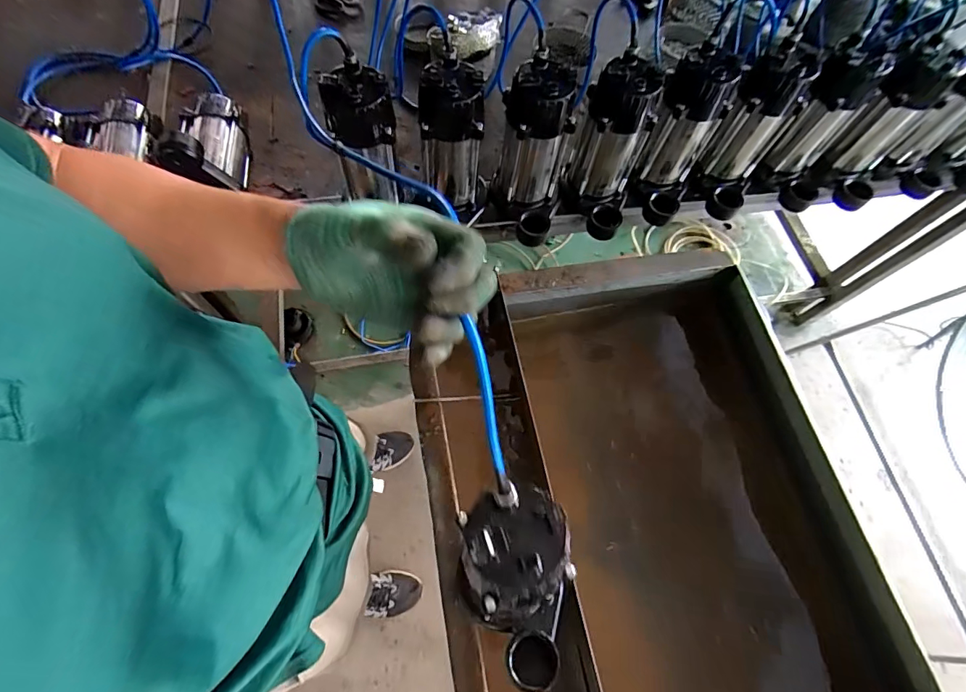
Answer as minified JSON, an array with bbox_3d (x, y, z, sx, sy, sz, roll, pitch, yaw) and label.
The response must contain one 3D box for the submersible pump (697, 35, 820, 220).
[{"bbox_3d":[0.447,-0.346,0.761,0.096,0.231,0.136,9,66,0],"label":"submersible pump"}]

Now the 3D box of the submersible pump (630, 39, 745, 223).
[{"bbox_3d":[0.316,-0.331,0.733,0.101,0.218,0.130,26,67,8],"label":"submersible pump"}]

